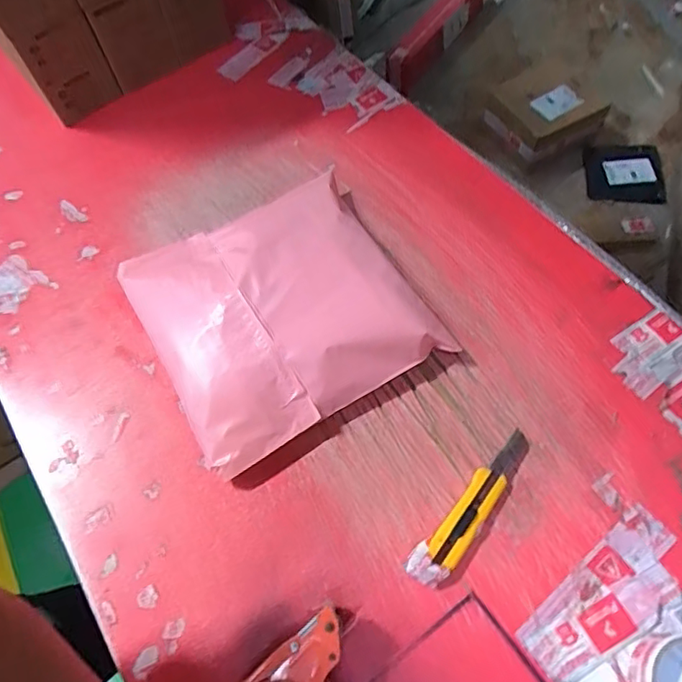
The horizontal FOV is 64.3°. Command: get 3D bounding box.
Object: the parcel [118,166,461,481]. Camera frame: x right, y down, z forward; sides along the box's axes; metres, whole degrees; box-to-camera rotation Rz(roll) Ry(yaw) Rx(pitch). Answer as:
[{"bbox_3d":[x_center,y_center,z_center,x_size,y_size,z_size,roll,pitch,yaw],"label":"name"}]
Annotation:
[{"bbox_3d":[-0.076,-0.041,0.656,0.295,0.082,0.305,-28,64,-12],"label":"parcel"}]

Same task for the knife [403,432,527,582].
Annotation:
[{"bbox_3d":[0.137,0.166,0.553,0.036,0.020,0.188,38,70,20],"label":"knife"}]

